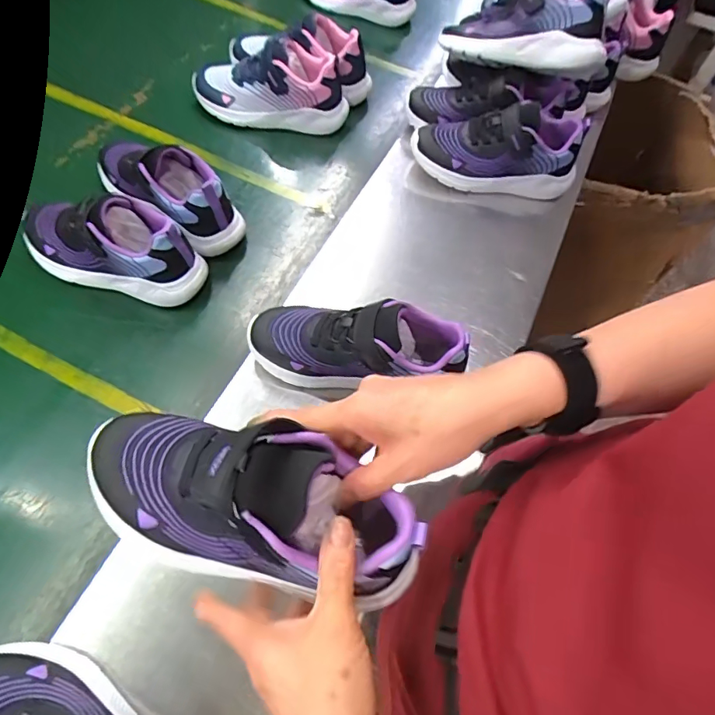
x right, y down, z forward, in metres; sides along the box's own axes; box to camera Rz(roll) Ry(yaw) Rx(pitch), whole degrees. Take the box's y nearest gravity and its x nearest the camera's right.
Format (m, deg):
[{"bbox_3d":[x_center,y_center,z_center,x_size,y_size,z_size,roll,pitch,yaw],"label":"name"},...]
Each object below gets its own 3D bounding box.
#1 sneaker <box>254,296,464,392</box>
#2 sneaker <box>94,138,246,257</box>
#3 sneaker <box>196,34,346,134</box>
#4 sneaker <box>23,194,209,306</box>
[{"bbox_3d":[-0.005,-0.007,0.483,0.205,0.112,0.067,14,61,-1],"label":"sneaker"},{"bbox_3d":[-0.236,-0.218,0.592,0.222,0.085,0.075,36,64,13],"label":"sneaker"},{"bbox_3d":[-0.129,-0.399,0.703,0.218,0.101,0.098,10,61,-3],"label":"sneaker"},{"bbox_3d":[-0.282,-0.133,0.545,0.209,0.100,0.075,16,61,0],"label":"sneaker"}]

